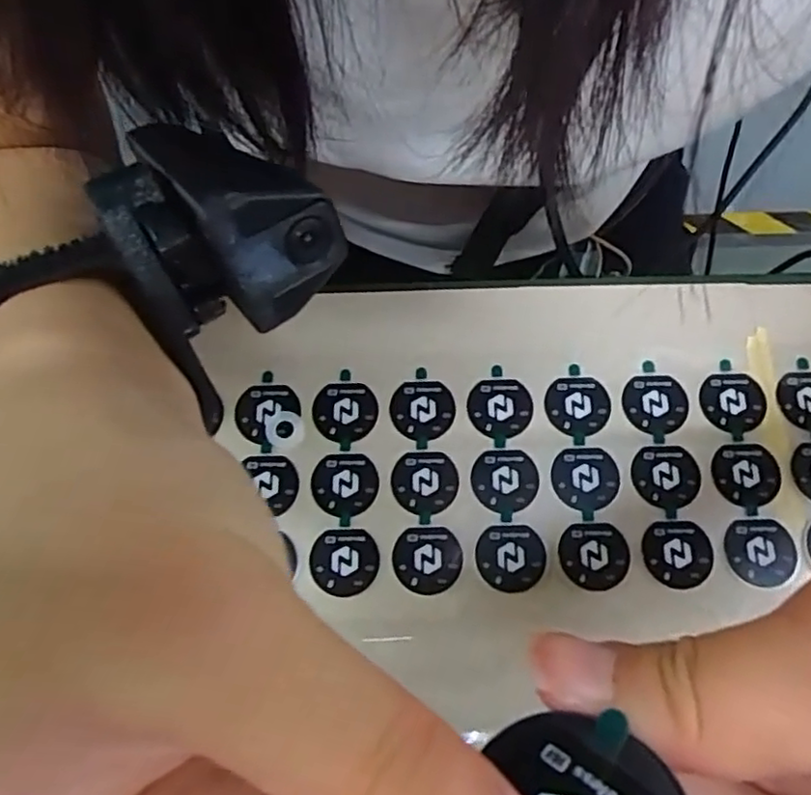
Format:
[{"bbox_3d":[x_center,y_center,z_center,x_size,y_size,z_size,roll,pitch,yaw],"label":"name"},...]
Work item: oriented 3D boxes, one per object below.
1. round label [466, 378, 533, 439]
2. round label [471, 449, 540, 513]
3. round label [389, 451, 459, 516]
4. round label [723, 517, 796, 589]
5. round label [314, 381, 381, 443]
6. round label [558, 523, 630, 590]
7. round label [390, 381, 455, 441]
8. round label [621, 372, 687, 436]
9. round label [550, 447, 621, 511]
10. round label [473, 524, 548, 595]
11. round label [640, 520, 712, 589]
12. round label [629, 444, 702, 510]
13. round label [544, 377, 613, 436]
[{"bbox_3d":[0.035,0.004,0.242,0.024,0.004,0.023,0,72,0],"label":"round label"},{"bbox_3d":[0.036,0.030,0.235,0.024,0.004,0.023,0,74,1],"label":"round label"},{"bbox_3d":[0.007,0.030,0.233,0.024,0.004,0.023,0,72,0],"label":"round label"},{"bbox_3d":[0.124,0.054,0.227,0.023,0.004,0.023,-2,71,7],"label":"round label"},{"bbox_3d":[-0.023,0.005,0.240,0.024,0.004,0.022,0,72,0],"label":"round label"},{"bbox_3d":[0.066,0.055,0.225,0.023,0.004,0.023,0,72,0],"label":"round label"},{"bbox_3d":[0.006,0.005,0.243,0.023,0.004,0.023,0,75,1],"label":"round label"},{"bbox_3d":[0.093,0.002,0.242,0.024,0.004,0.023,0,72,0],"label":"round label"},{"bbox_3d":[0.065,0.030,0.235,0.024,0.004,0.022,0,74,1],"label":"round label"},{"bbox_3d":[0.037,0.056,0.226,0.024,0.004,0.022,0,68,1],"label":"round label"},{"bbox_3d":[0.095,0.054,0.226,0.024,0.004,0.023,0,72,0],"label":"round label"},{"bbox_3d":[0.094,0.028,0.233,0.024,0.004,0.023,0,72,0],"label":"round label"},{"bbox_3d":[0.064,0.003,0.242,0.024,0.004,0.022,0,72,0],"label":"round label"}]

